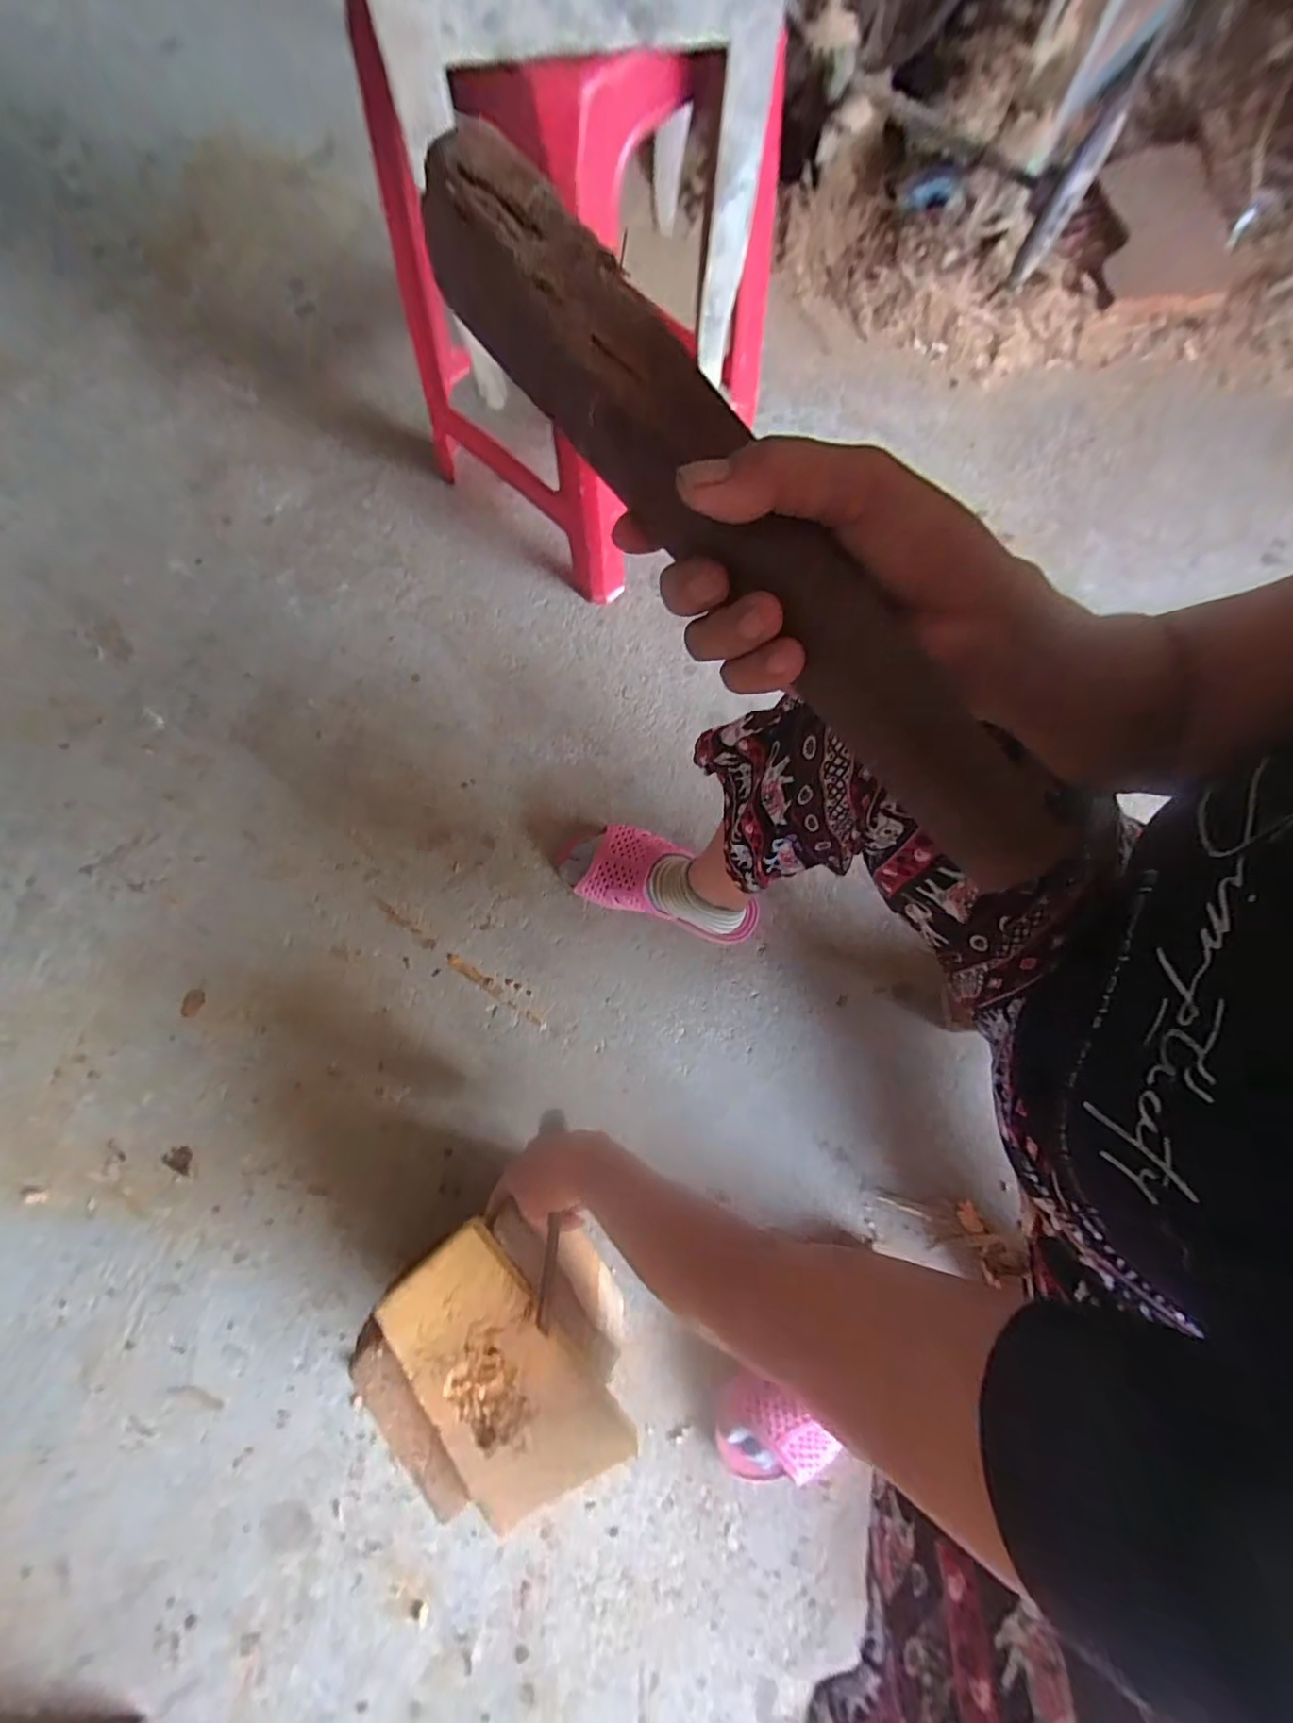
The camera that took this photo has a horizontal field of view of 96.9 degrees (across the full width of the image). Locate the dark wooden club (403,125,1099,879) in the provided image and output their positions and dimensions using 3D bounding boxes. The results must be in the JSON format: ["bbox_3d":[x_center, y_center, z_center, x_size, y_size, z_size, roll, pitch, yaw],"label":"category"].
[{"bbox_3d":[0.028,-0.125,0.204,0.040,0.031,0.318,-38,86,-10],"label":"dark wooden club"}]

